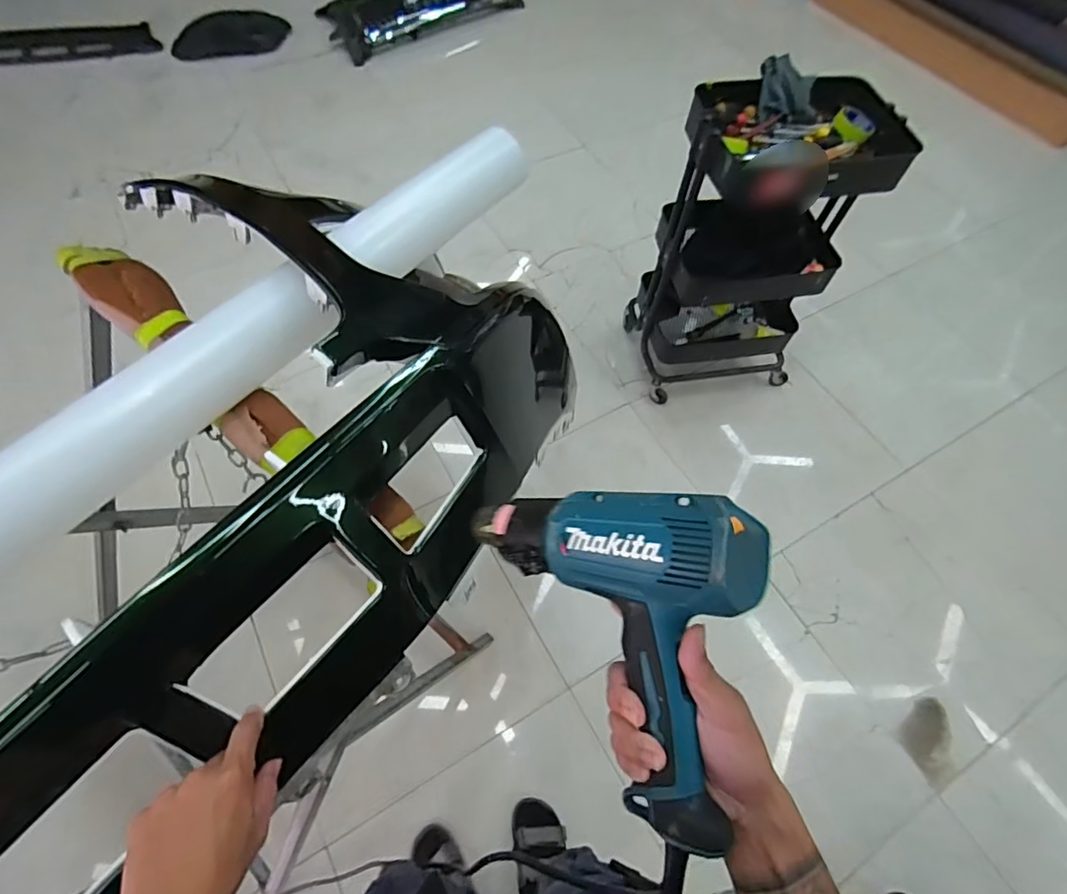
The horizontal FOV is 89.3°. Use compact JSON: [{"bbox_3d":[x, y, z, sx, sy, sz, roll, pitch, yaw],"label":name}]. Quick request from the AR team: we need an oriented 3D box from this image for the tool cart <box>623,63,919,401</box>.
[{"bbox_3d":[0.559,-0.507,1.449,0.453,0.724,0.340,-10,62,-9],"label":"tool cart"}]

